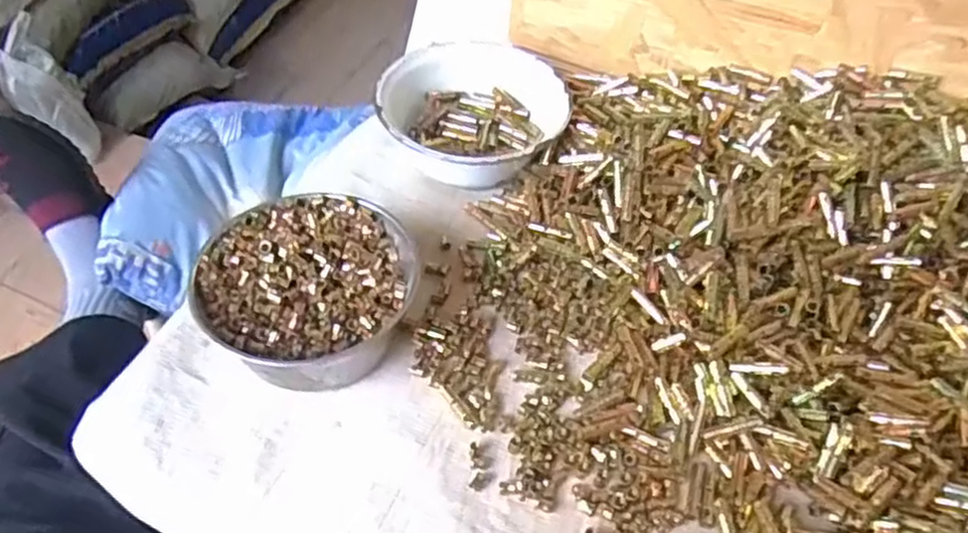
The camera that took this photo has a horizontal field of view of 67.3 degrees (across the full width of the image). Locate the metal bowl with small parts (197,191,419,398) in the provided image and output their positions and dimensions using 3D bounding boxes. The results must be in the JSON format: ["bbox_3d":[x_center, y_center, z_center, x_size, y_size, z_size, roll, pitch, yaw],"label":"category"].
[{"bbox_3d":[-0.131,0.016,0.553,0.138,0.063,0.148,0,51,0],"label":"metal bowl with small parts"}]

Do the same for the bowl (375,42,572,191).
[{"bbox_3d":[-0.012,-0.135,0.695,0.169,0.074,0.163,0,51,0],"label":"bowl"}]

